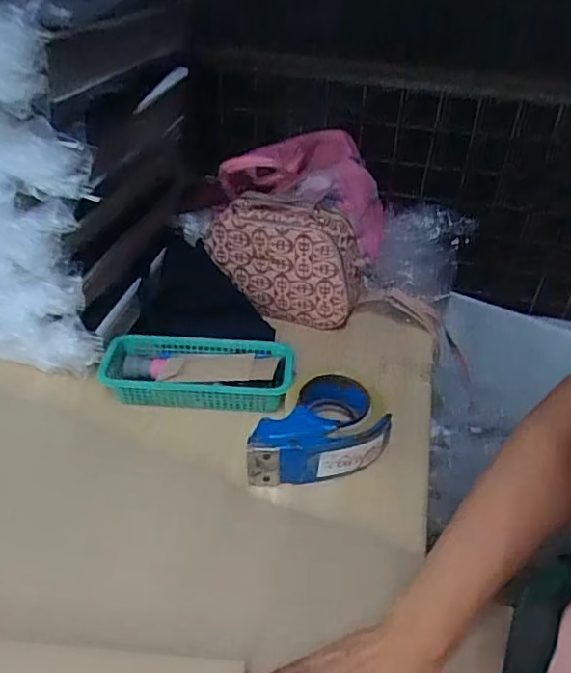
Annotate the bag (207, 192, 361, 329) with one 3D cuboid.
[{"bbox_3d":[0.001,-0.104,0.816,0.206,0.141,0.087,10,40,10],"label":"bag"}]

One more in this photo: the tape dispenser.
[{"bbox_3d":[0.039,0.096,0.659,0.170,0.072,0.124,-3,40,-7],"label":"tape dispenser"}]

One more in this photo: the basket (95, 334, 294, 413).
[{"bbox_3d":[-0.106,0.045,0.716,0.229,0.053,0.095,2,39,0],"label":"basket"}]

